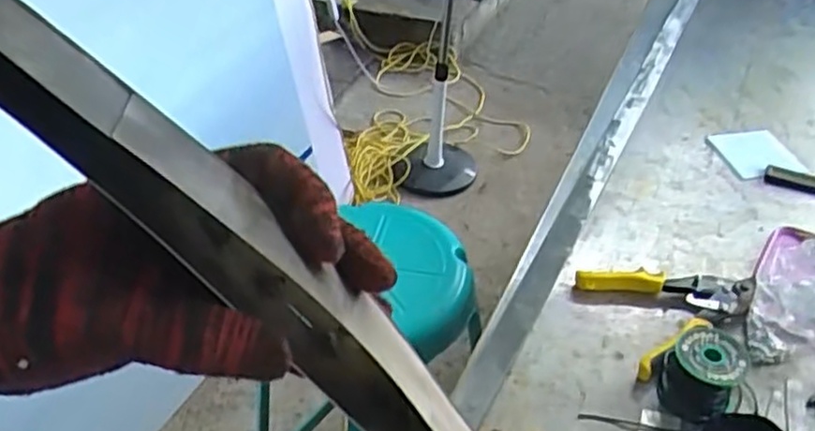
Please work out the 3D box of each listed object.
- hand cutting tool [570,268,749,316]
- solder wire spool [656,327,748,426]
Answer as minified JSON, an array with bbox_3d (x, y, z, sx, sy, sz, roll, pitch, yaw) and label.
[{"bbox_3d":[0.301,0.083,0.864,0.195,0.023,0.052,9,40,12],"label":"hand cutting tool"},{"bbox_3d":[0.299,0.160,0.740,0.078,0.061,0.081,0,39,0],"label":"solder wire spool"}]

